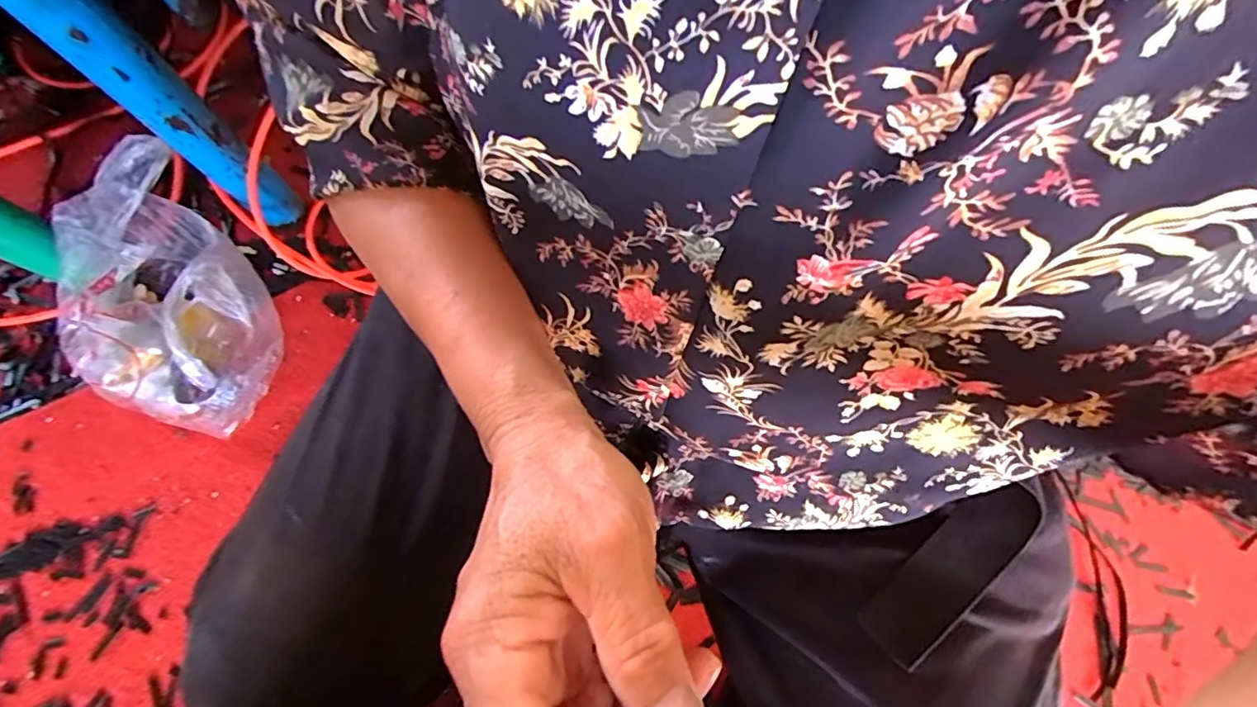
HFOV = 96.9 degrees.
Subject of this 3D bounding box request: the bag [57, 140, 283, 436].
[{"bbox_3d":[-0.587,-0.063,0.691,0.211,0.144,0.336,-33,74,-13],"label":"bag"}]

